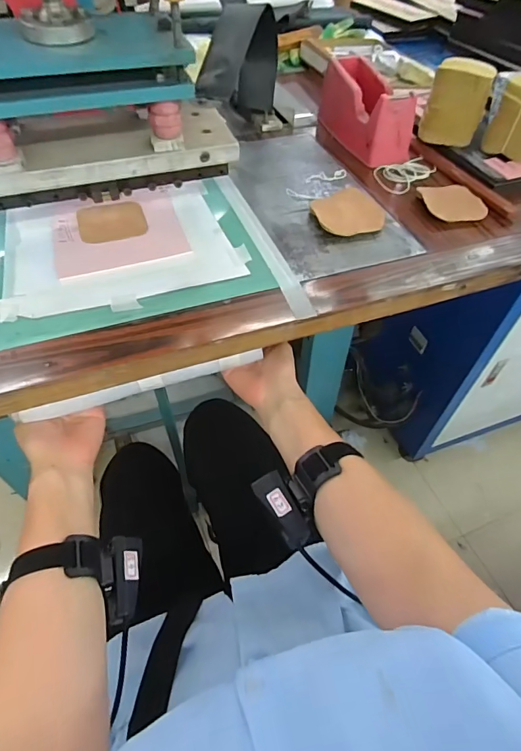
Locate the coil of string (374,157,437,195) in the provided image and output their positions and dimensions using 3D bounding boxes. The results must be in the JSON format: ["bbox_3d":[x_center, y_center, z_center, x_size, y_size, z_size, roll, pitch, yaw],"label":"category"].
[{"bbox_3d":[0.227,-0.306,0.662,0.104,0.018,0.067,-28,58,-22],"label":"coil of string"}]

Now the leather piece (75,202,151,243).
[{"bbox_3d":[-0.189,-0.198,0.552,0.082,0.006,0.081,-14,54,-13],"label":"leather piece"}]

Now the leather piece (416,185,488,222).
[{"bbox_3d":[0.267,-0.239,0.602,0.093,0.019,0.088,1,52,-1],"label":"leather piece"}]

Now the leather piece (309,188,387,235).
[{"bbox_3d":[0.116,-0.212,0.570,0.102,0.022,0.083,-31,59,-24],"label":"leather piece"}]

